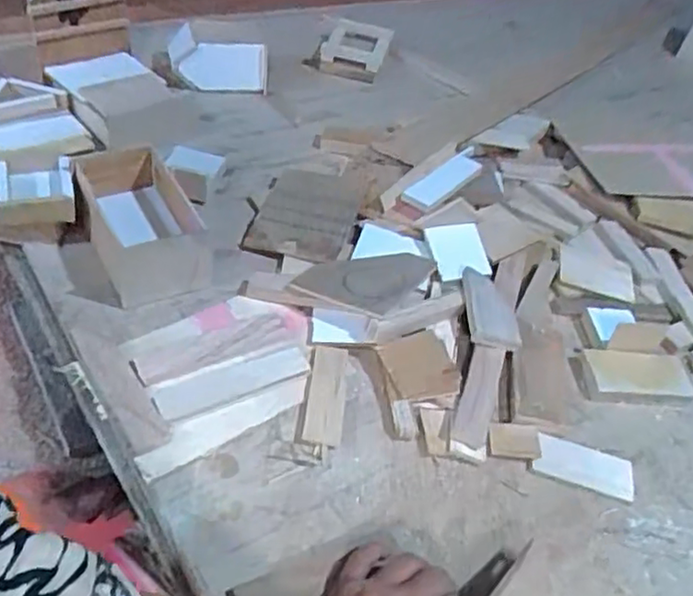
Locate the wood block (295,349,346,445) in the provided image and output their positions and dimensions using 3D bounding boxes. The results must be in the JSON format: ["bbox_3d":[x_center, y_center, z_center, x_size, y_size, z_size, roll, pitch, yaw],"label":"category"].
[{"bbox_3d":[-0.020,0.084,0.576,0.038,0.012,0.102,10,42,-2],"label":"wood block"}]

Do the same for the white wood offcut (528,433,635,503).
[{"bbox_3d":[0.203,0.141,0.559,0.087,0.010,0.041,17,42,7],"label":"white wood offcut"}]

